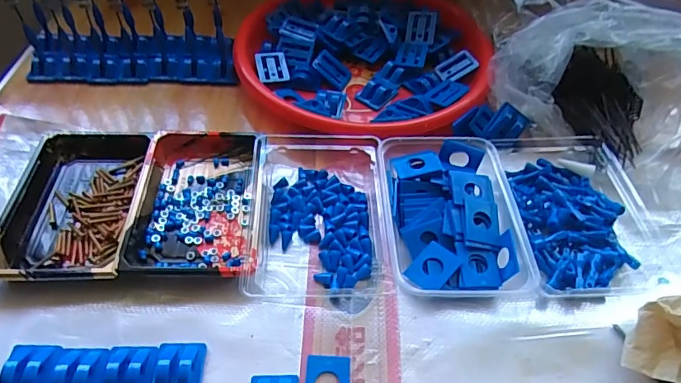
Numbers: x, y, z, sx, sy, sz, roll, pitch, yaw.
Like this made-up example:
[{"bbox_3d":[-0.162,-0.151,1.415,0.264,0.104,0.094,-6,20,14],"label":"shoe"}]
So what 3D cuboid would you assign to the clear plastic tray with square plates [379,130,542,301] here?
[{"bbox_3d":[0.096,0.016,0.417,0.109,0.034,0.154,-3,50,-6],"label":"clear plastic tray with square plates"}]

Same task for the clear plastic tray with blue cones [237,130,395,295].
[{"bbox_3d":[-0.020,0.008,0.427,0.123,0.026,0.177,0,50,-3],"label":"clear plastic tray with blue cones"}]

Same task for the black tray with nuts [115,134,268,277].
[{"bbox_3d":[-0.126,0.004,0.422,0.106,0.029,0.162,0,50,-3],"label":"black tray with nuts"}]

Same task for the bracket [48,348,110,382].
[{"bbox_3d":[-0.183,0.130,0.329,0.037,0.015,0.045,-3,50,-5],"label":"bracket"}]

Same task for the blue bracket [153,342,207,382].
[{"bbox_3d":[-0.115,0.127,0.334,0.033,0.017,0.045,2,50,-1],"label":"blue bracket"}]

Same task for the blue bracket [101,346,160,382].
[{"bbox_3d":[-0.149,0.130,0.332,0.036,0.015,0.044,1,50,-2],"label":"blue bracket"}]

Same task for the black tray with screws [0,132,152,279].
[{"bbox_3d":[-0.232,0.007,0.419,0.103,0.022,0.161,0,50,-3],"label":"black tray with screws"}]

